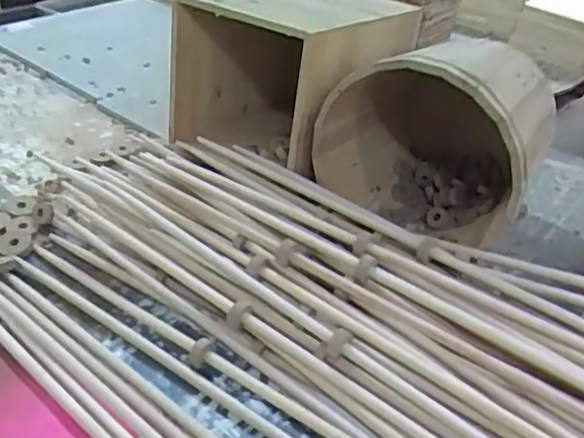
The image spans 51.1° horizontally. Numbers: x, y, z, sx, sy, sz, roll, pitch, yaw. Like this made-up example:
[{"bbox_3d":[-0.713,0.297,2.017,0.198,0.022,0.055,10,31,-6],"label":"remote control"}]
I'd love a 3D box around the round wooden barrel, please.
[{"bbox_3d":[0.168,-0.100,0.711,0.227,0.218,0.270,19,38,22],"label":"round wooden barrel"}]

